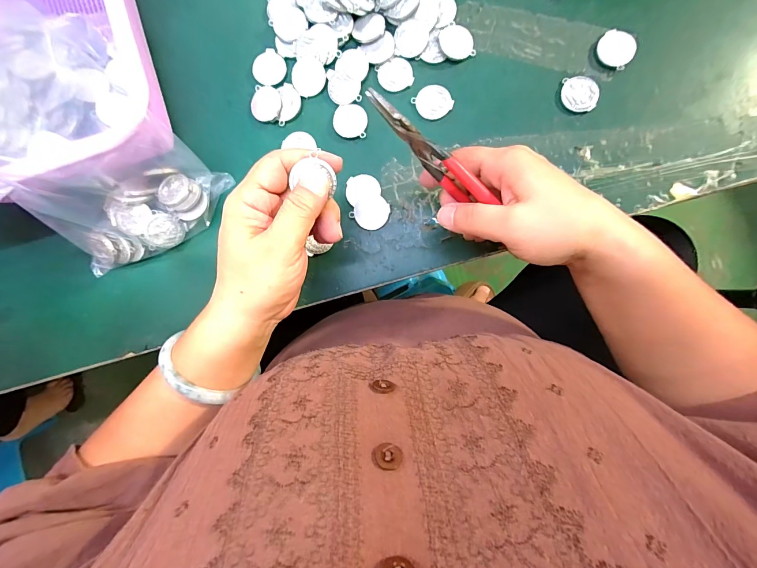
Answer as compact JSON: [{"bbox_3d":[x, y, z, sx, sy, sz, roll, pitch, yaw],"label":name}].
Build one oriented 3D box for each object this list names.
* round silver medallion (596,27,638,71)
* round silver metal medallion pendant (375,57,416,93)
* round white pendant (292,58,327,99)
[{"bbox_3d":[0.197,-0.195,0.280,0.030,0.004,0.028,0,88,4],"label":"round silver medallion"},{"bbox_3d":[0.014,-0.181,0.293,0.030,0.004,0.029,0,88,4],"label":"round silver metal medallion pendant"},{"bbox_3d":[-0.061,-0.181,0.295,0.029,0.004,0.031,-5,88,4],"label":"round white pendant"}]

